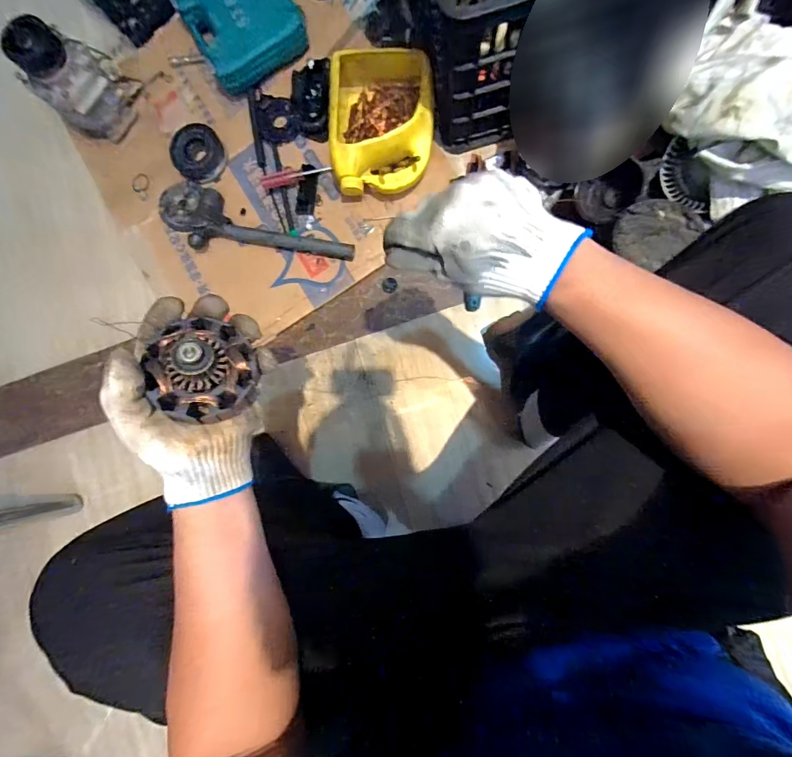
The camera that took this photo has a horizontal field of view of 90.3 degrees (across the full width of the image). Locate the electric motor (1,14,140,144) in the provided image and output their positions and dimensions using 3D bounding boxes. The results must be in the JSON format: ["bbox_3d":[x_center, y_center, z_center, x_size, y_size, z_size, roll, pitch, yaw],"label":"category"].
[{"bbox_3d":[-0.612,-0.573,0.754,0.111,0.178,0.155,41,93,6],"label":"electric motor"}]

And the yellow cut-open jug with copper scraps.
[{"bbox_3d":[-0.024,-0.450,0.711,0.176,0.094,0.229,1,88,7],"label":"yellow cut-open jug with copper scraps"}]

